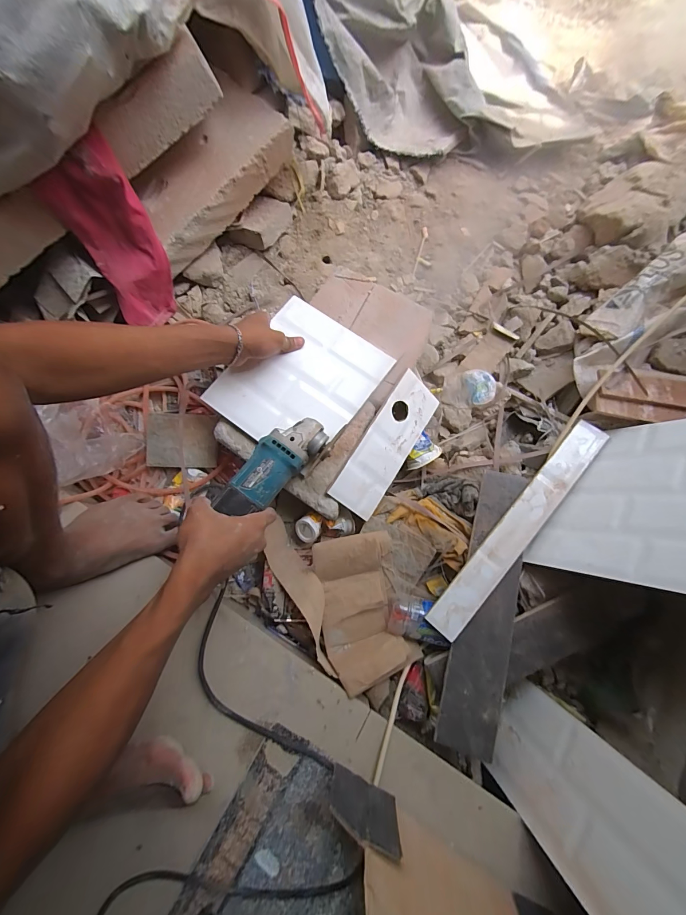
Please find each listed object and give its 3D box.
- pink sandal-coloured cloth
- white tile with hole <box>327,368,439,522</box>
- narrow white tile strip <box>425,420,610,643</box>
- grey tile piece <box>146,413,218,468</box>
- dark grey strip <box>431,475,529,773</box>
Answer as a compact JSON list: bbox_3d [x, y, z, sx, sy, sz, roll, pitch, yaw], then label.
[{"bbox_3d":[-0.375,-0.356,0.576,0.127,0.234,0.106,-32,73,-10],"label":"pink sandal-coloured cloth"},{"bbox_3d":[0.076,-0.022,0.573,0.089,0.004,0.251,38,78,-25],"label":"white tile with hole"},{"bbox_3d":[0.268,0.105,0.520,0.054,0.011,0.390,39,84,18],"label":"narrow white tile strip"},{"bbox_3d":[-0.288,-0.029,0.615,0.117,0.004,0.094,1,96,-11],"label":"grey tile piece"},{"bbox_3d":[0.215,0.210,0.503,0.076,0.011,0.390,13,75,14],"label":"dark grey strip"}]

